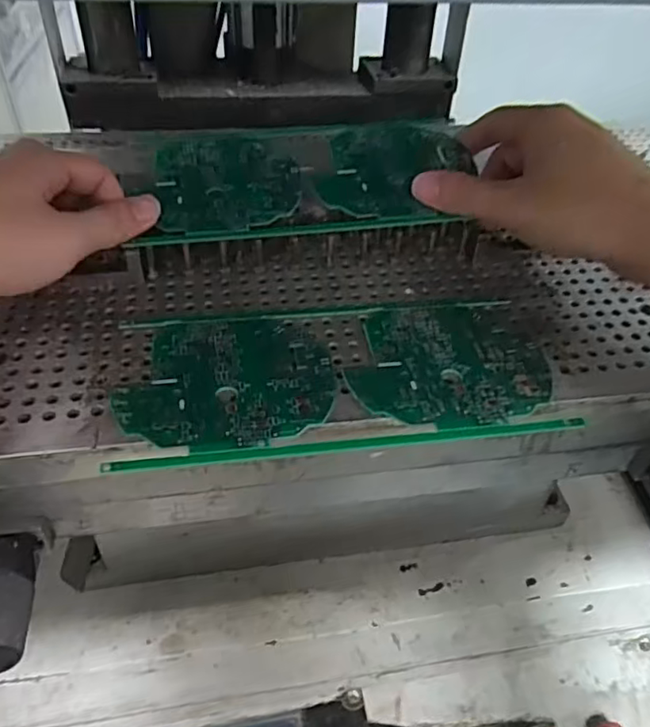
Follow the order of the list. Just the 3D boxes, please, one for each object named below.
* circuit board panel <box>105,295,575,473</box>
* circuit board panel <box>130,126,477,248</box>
[{"bbox_3d":[0.007,0.003,0.286,0.197,0.004,0.093,-4,44,-9],"label":"circuit board panel"},{"bbox_3d":[-0.007,-0.108,0.357,0.184,0.006,0.090,-4,56,-5],"label":"circuit board panel"}]

